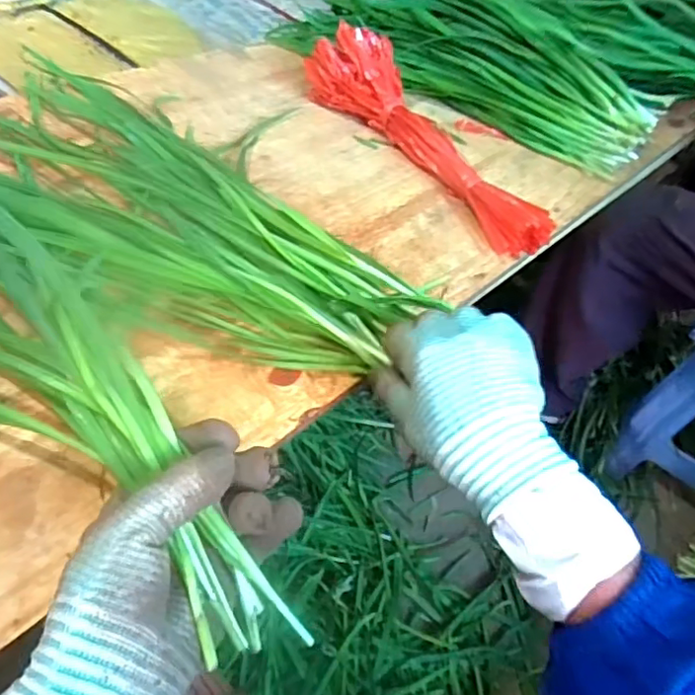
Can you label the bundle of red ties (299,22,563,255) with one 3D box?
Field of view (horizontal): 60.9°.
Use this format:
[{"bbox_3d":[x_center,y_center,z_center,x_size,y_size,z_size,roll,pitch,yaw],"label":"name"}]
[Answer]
[{"bbox_3d":[0.081,-0.217,0.591,0.079,0.082,0.318,-27,59,-31],"label":"bundle of red ties"}]

